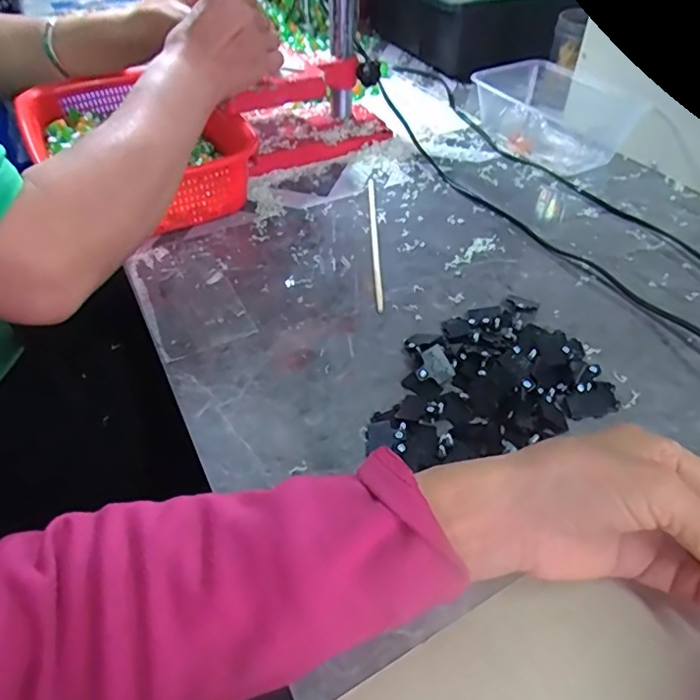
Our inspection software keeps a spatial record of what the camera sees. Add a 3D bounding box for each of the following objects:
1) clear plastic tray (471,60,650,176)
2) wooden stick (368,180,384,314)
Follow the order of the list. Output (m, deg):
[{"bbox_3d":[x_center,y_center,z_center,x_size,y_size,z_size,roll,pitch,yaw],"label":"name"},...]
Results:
[{"bbox_3d":[0.227,-0.260,0.604,0.122,0.059,0.156,-22,49,-20],"label":"clear plastic tray"},{"bbox_3d":[0.021,-0.101,0.483,0.006,0.004,0.200,-1,45,0],"label":"wooden stick"}]

